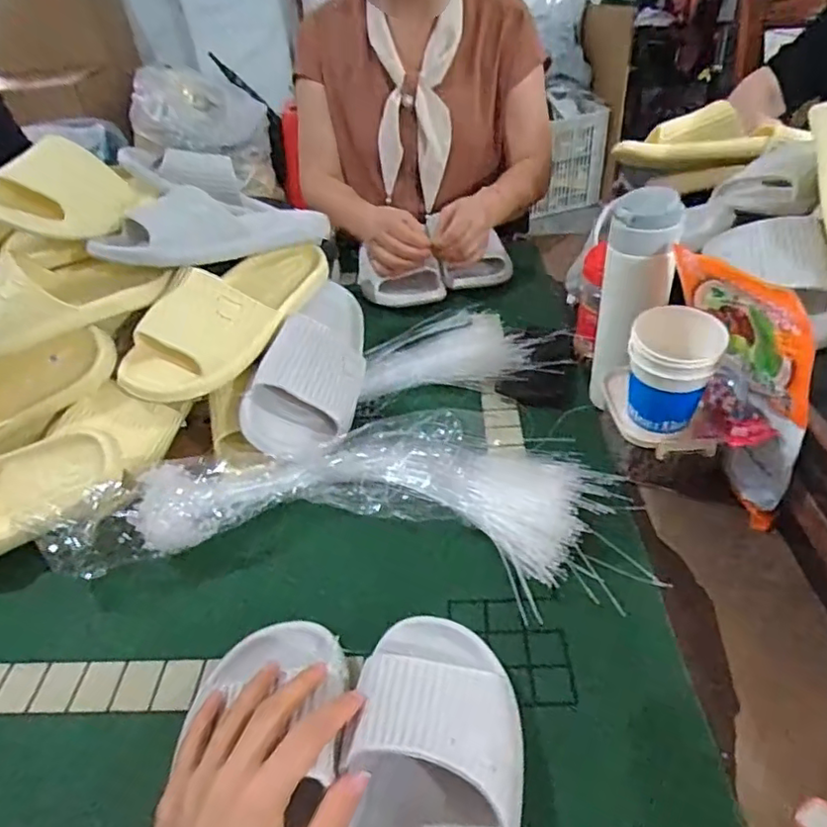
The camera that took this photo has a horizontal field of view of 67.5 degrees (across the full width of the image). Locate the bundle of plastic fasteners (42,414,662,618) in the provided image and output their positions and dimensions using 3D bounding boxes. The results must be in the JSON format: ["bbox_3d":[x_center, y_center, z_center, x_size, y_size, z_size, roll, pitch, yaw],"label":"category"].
[{"bbox_3d":[-0.055,0.080,0.546,0.478,0.063,0.163,0,39,9],"label":"bundle of plastic fasteners"}]

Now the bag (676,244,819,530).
[{"bbox_3d":[0.271,-0.028,0.527,0.036,0.205,0.151,-14,39,-9],"label":"bag"}]

